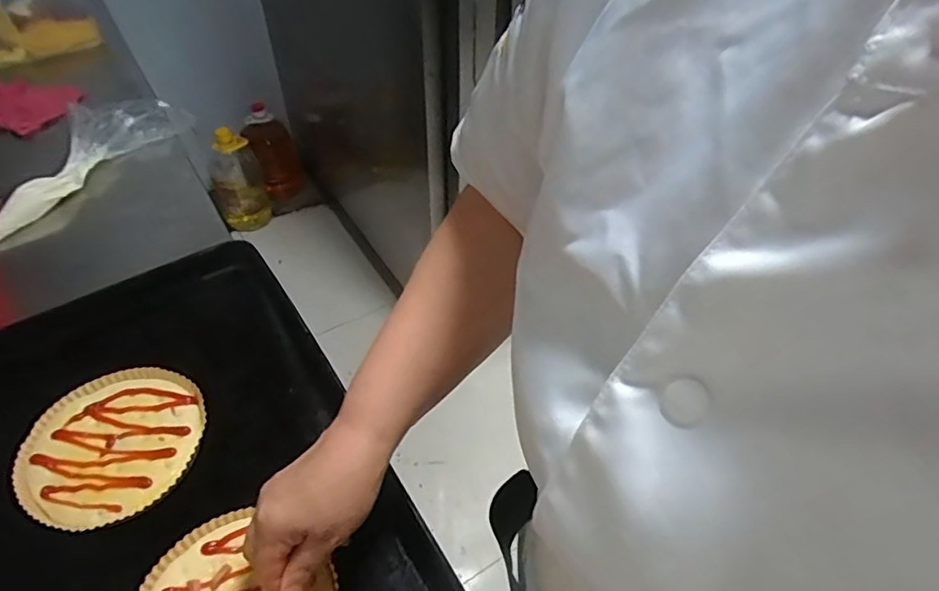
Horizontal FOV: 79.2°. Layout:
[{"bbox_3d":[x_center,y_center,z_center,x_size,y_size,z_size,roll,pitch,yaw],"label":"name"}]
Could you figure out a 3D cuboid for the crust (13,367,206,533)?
[{"bbox_3d":[-0.315,0.133,0.505,0.144,0.025,0.150,0,47,0],"label":"crust"}]

